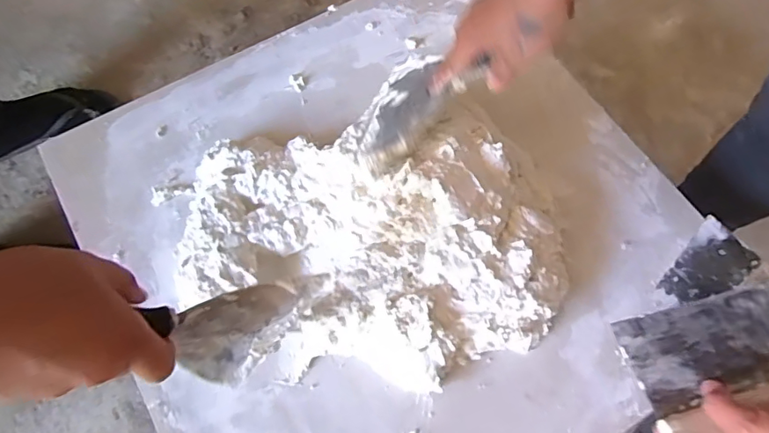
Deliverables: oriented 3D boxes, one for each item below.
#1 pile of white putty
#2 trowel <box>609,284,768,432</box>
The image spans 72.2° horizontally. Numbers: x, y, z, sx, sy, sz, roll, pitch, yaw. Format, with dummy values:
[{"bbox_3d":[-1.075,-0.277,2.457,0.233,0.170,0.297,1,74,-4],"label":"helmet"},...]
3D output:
[{"bbox_3d":[-0.017,0.011,0.519,0.373,0.096,0.294,-17,67,-7],"label":"pile of white putty"},{"bbox_3d":[0.300,0.117,0.439,0.190,0.040,0.110,-13,66,-6],"label":"trowel"}]

